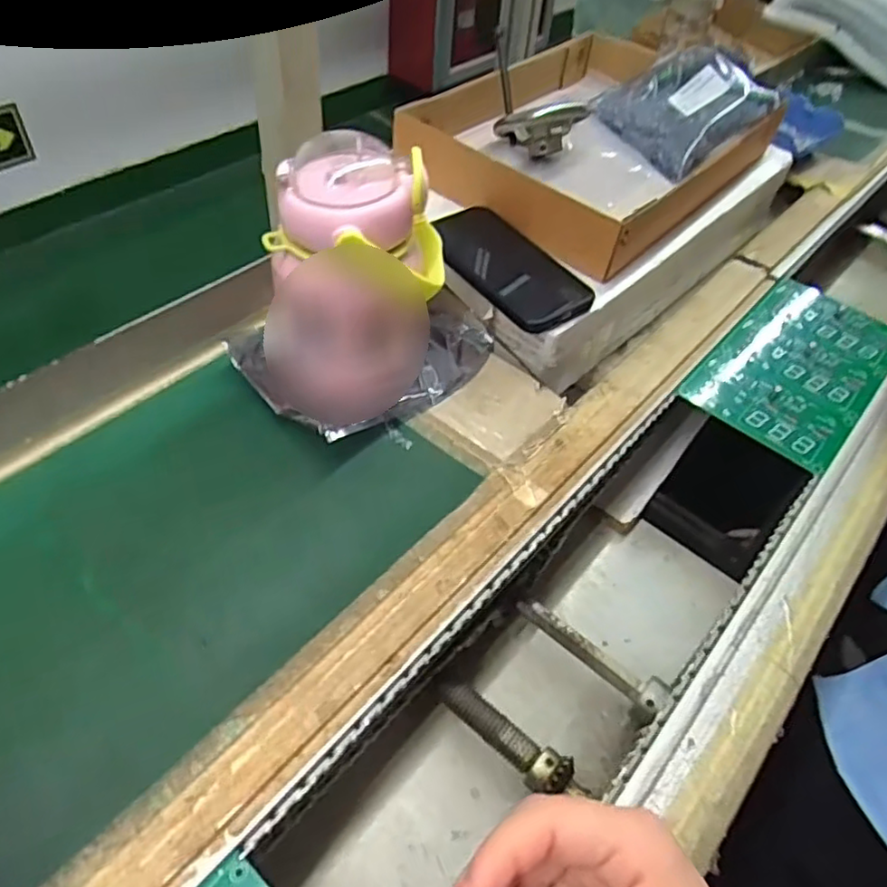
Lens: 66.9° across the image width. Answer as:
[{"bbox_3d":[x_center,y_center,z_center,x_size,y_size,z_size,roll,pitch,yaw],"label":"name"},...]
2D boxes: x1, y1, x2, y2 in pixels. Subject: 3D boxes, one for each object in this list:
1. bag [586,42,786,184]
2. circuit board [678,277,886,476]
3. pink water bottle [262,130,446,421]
[{"bbox_3d":[0.251,-0.361,0.709,0.133,0.039,0.172,-34,51,7],"label":"bag"},{"bbox_3d":[0.307,-0.071,0.578,0.123,0.012,0.214,36,59,23],"label":"circuit board"},{"bbox_3d":[-0.059,-0.103,0.455,0.107,0.162,0.104,4,50,-2],"label":"pink water bottle"}]

